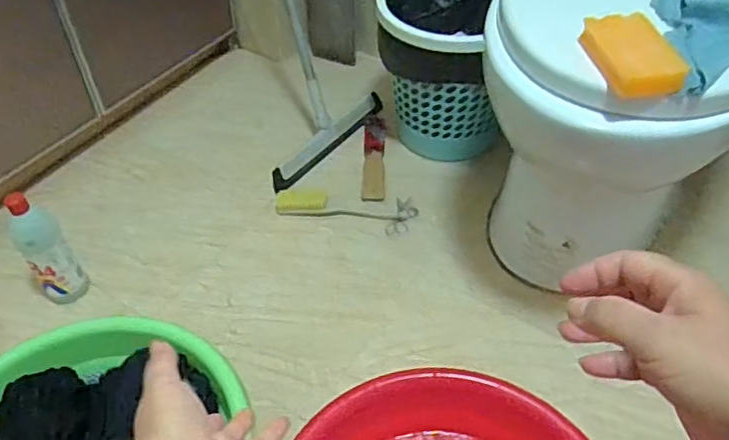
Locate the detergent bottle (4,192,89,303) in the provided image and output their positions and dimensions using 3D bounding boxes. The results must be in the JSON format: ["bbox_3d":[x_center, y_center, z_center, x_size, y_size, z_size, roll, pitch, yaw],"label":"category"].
[{"bbox_3d":[-0.464,0.045,0.877,0.065,0.183,0.054,-32,54,-26],"label":"detergent bottle"}]

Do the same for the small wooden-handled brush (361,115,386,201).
[{"bbox_3d":[0.018,-0.122,1.140,0.040,0.020,0.225,2,47,2],"label":"small wooden-handled brush"}]

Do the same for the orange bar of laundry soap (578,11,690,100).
[{"bbox_3d":[0.258,-0.164,0.590,0.064,0.031,0.106,-9,47,-8],"label":"orange bar of laundry soap"}]

